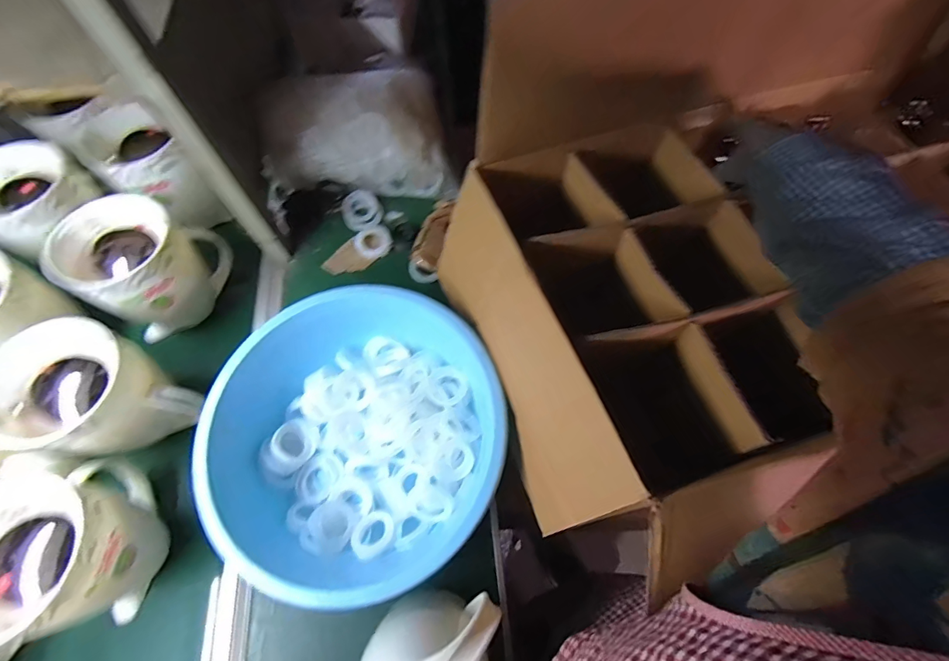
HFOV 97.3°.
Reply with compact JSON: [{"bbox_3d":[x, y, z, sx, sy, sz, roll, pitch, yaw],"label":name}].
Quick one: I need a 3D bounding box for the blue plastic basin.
[{"bbox_3d":[-0.147,0.140,0.563,0.362,0.143,0.331,0,67,0],"label":"blue plastic basin"}]

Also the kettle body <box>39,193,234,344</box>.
[{"bbox_3d":[-0.502,-0.081,0.642,0.166,0.166,0.171,-5,67,-2],"label":"kettle body"}]

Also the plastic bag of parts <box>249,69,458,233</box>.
[{"bbox_3d":[-0.221,-0.354,0.768,0.328,0.148,0.216,-14,67,-6],"label":"plastic bag of parts"}]

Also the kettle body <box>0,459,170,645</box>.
[{"bbox_3d":[-0.455,0.255,0.492,0.142,0.195,0.161,14,67,6],"label":"kettle body"}]

